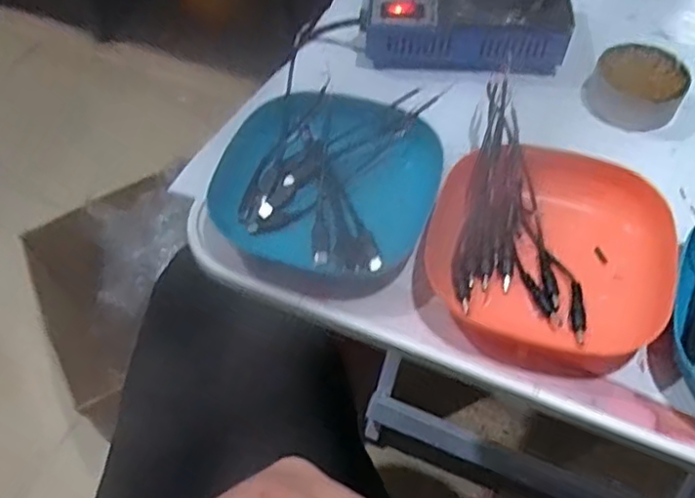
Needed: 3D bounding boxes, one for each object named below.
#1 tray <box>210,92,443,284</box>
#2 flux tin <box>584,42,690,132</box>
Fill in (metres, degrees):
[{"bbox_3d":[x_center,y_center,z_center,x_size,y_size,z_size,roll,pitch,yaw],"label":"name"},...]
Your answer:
[{"bbox_3d":[-0.014,-0.044,0.428,0.137,0.027,0.127,18,60,13],"label":"tray"},{"bbox_3d":[0.211,-0.119,0.472,0.063,0.030,0.061,-1,57,2],"label":"flux tin"}]

